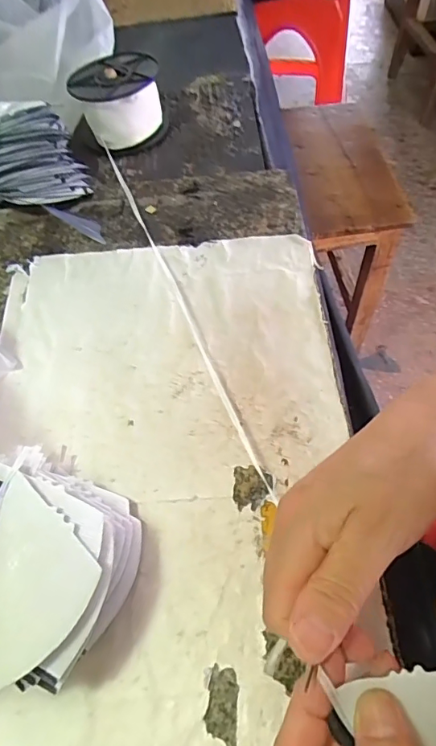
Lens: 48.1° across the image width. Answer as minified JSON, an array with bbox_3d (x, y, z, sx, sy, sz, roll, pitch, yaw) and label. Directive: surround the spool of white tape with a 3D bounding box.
[{"bbox_3d":[-0.101,-0.281,0.508,0.088,0.058,0.081,-2,59,3],"label":"spool of white tape"}]

